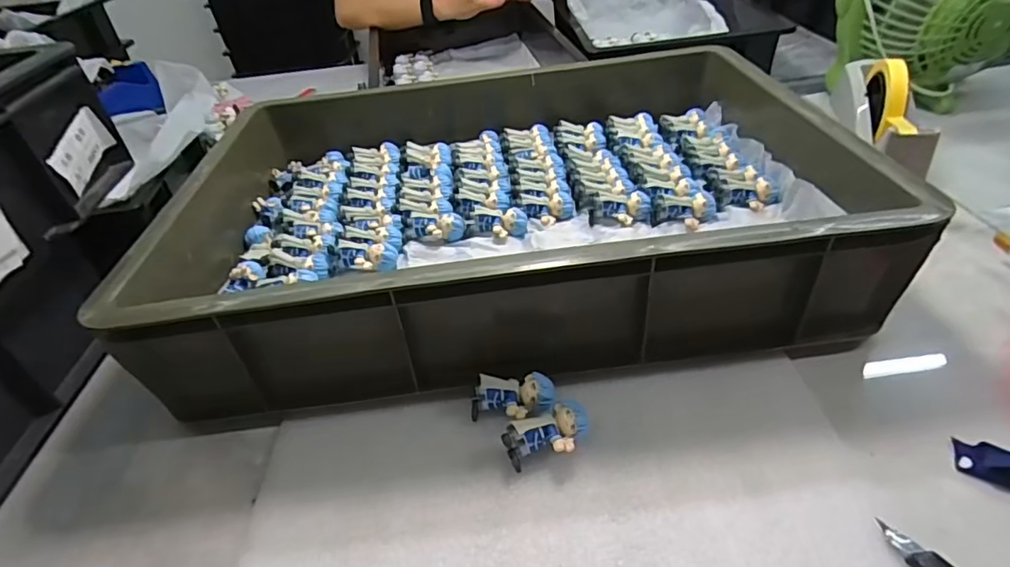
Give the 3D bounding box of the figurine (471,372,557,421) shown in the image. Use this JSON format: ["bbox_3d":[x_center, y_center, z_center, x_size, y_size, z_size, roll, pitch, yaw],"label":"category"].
[{"bbox_3d":[0.006,0.088,0.411,0.062,0.026,0.034,0,40,9],"label":"figurine"}]

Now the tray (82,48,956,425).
[{"bbox_3d":[-0.008,-0.104,0.562,0.598,0.122,0.451,-7,39,1],"label":"tray"}]

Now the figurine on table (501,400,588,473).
[{"bbox_3d":[0.031,0.108,0.381,0.059,0.026,0.030,-19,41,-14],"label":"figurine on table"}]

